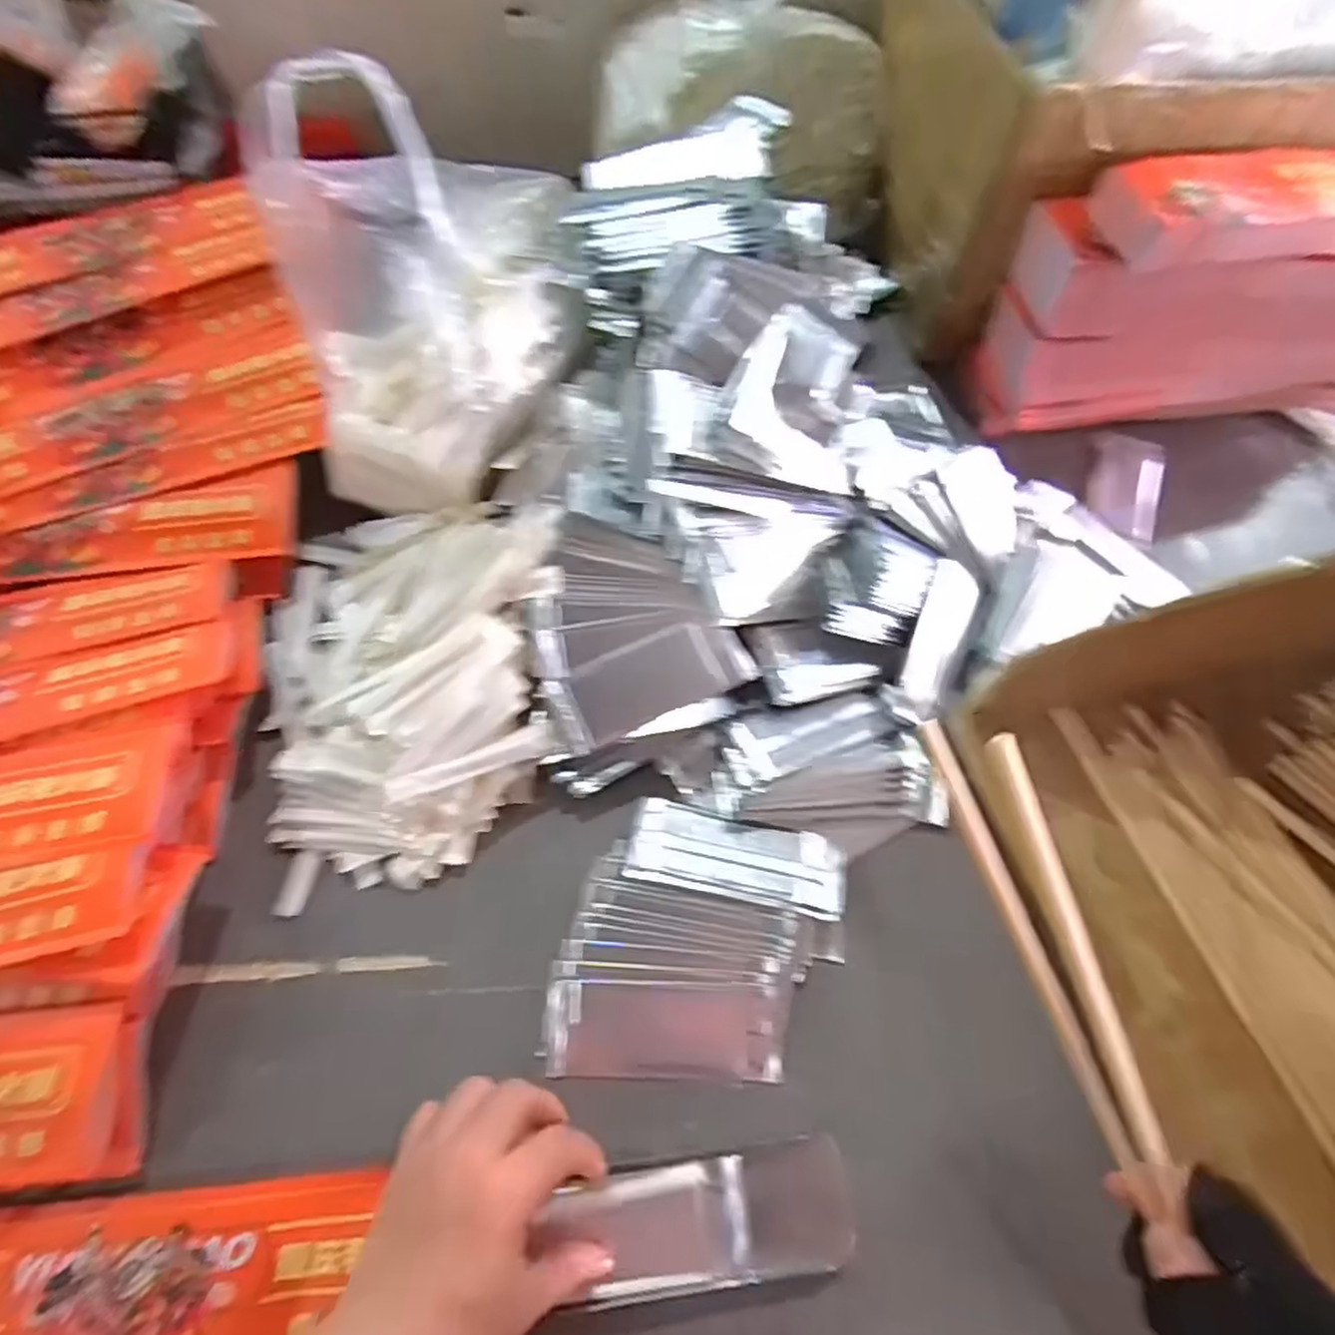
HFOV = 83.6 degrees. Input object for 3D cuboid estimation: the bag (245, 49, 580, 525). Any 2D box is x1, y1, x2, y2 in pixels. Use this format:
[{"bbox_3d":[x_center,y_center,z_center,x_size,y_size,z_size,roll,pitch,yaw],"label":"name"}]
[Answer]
[{"bbox_3d":[-0.135,-0.200,0.432,0.161,0.208,0.095,-4,63,-4],"label":"bag"}]

